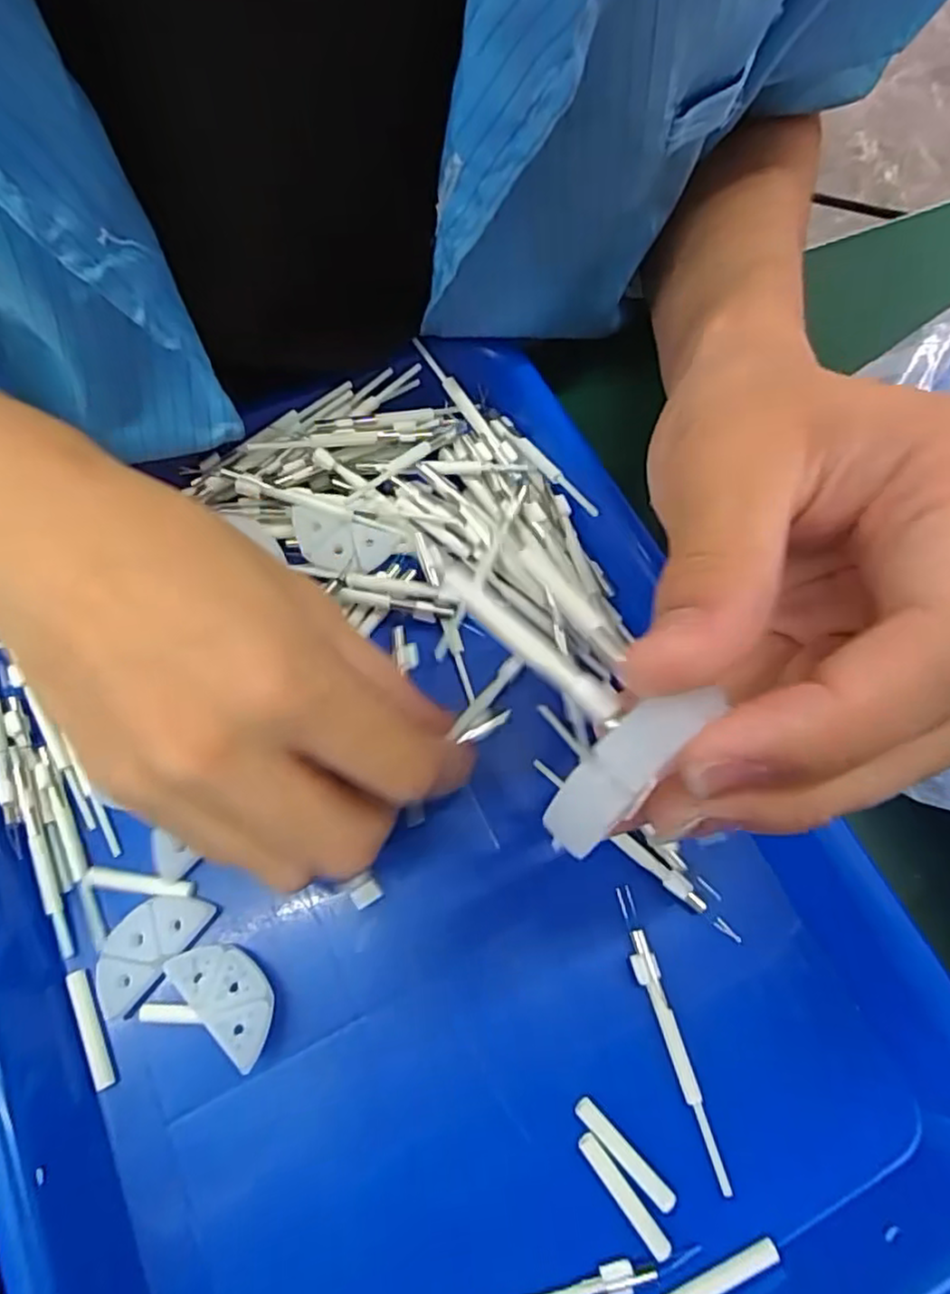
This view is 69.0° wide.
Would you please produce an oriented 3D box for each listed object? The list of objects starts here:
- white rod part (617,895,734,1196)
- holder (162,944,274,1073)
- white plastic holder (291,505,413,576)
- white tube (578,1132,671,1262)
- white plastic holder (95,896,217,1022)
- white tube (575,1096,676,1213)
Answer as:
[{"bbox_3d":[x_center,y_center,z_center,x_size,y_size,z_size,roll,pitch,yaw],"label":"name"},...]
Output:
[{"bbox_3d":[0.057,0.114,0.205,0.007,0.004,0.082,-15,70,-6],"label":"white rod part"},{"bbox_3d":[-0.073,0.102,0.204,0.038,0.004,0.019,39,64,20],"label":"holder"},{"bbox_3d":[-0.047,-0.036,0.255,0.043,0.004,0.022,15,85,-8],"label":"white plastic holder"},{"bbox_3d":[0.041,0.151,0.190,0.006,0.004,0.034,-35,74,-13],"label":"white tube"},{"bbox_3d":[-0.101,0.091,0.212,0.019,0.006,0.037,41,74,13],"label":"white plastic holder"},{"bbox_3d":[0.042,0.142,0.194,0.006,0.004,0.034,-43,76,-15],"label":"white tube"}]

